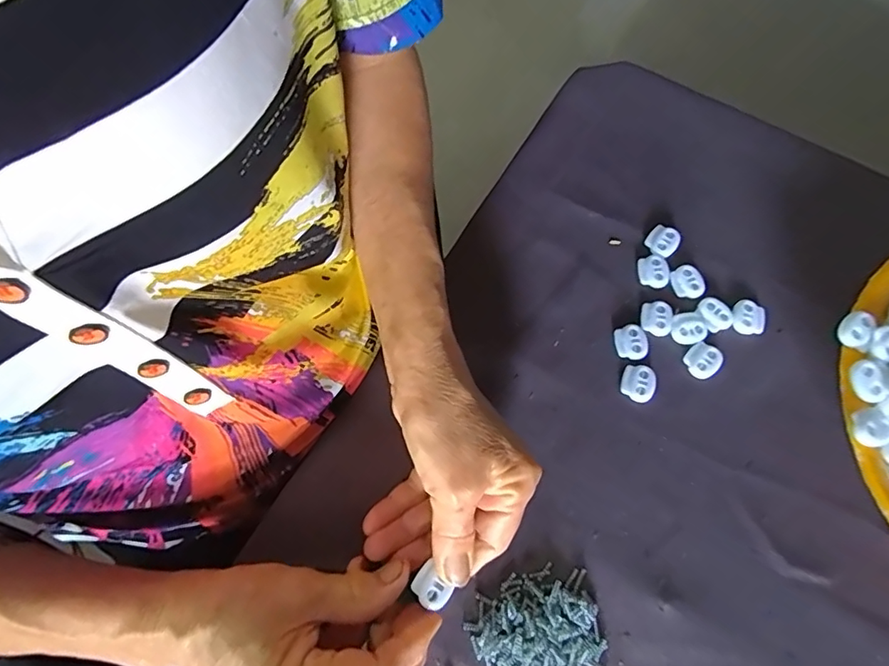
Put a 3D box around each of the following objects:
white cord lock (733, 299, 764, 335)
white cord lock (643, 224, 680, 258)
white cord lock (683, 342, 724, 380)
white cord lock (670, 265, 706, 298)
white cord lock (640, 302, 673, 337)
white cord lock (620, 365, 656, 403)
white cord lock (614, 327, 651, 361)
[{"bbox_3d":[0.191,-0.010,0.324,0.018,0.004,0.021,8,72,4],"label":"white cord lock"},{"bbox_3d":[0.144,-0.061,0.340,0.020,0.005,0.020,-42,76,-12],"label":"white cord lock"},{"bbox_3d":[0.158,0.017,0.315,0.021,0.006,0.019,-41,76,-12],"label":"white cord lock"},{"bbox_3d":[0.156,-0.033,0.331,0.018,0.004,0.022,-14,72,-4],"label":"white cord lock"},{"bbox_3d":[0.133,-0.010,0.323,0.018,0.005,0.022,15,72,6],"label":"white cord lock"},{"bbox_3d":[0.117,0.031,0.311,0.019,0.005,0.022,17,72,6],"label":"white cord lock"},{"bbox_3d":[0.117,0.007,0.319,0.020,0.005,0.020,-1,71,1],"label":"white cord lock"}]

